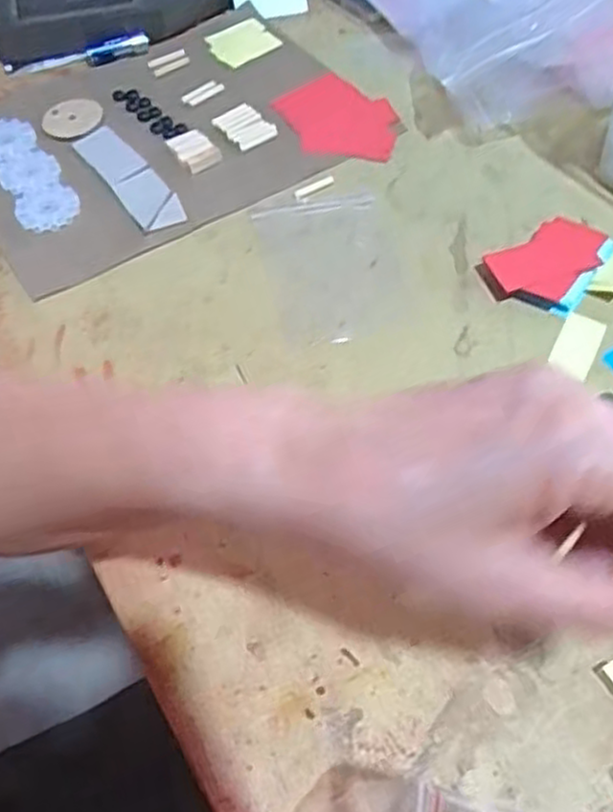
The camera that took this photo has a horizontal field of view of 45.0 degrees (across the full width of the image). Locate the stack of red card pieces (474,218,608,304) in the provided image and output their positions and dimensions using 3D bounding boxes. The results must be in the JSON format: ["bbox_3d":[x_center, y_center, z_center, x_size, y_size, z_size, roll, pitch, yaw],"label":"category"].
[{"bbox_3d":[0.140,-0.083,0.429,0.080,0.006,0.047,-29,58,-17],"label":"stack of red card pieces"}]

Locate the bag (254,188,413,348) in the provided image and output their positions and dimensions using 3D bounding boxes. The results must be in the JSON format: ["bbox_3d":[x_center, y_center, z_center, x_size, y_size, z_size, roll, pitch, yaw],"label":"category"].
[{"bbox_3d":[0.016,-0.085,0.446,0.078,0.004,0.115,-12,55,-6],"label":"bag"}]

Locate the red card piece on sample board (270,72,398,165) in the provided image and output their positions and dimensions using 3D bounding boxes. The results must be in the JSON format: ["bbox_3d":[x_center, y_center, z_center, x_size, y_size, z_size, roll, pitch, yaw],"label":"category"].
[{"bbox_3d":[0.024,-0.204,0.524,0.074,0.004,0.096,-20,56,-12],"label":"red card piece on sample board"}]

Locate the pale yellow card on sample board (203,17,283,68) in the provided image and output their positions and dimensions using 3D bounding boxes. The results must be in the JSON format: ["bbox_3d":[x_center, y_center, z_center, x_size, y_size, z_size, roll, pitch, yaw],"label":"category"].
[{"bbox_3d":[-0.052,-0.288,0.585,0.052,0.004,0.054,-27,58,-16],"label":"pale yellow card on sample board"}]

